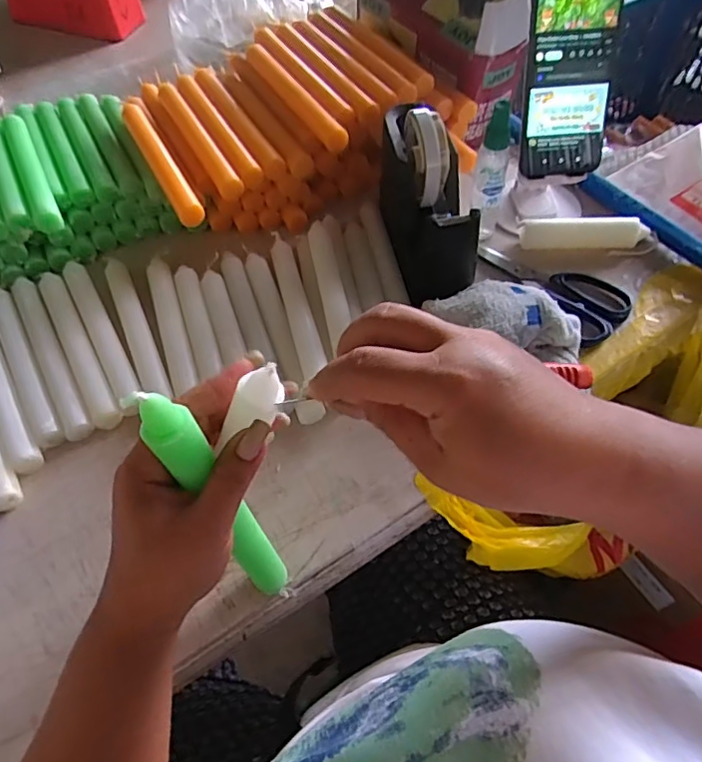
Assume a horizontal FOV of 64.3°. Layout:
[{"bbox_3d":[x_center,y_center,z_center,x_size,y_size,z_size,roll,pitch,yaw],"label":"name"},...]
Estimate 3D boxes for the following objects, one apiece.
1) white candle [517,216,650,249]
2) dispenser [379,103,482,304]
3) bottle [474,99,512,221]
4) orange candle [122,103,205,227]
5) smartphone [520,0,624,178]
[{"bbox_3d":[0.228,-0.146,0.553,0.117,0.028,0.021,2,56,4],"label":"white candle"},{"bbox_3d":[0.071,-0.167,0.502,0.069,0.114,0.182,-6,56,-2],"label":"dispenser"},{"bbox_3d":[0.131,-0.197,0.515,0.030,0.116,0.026,10,57,9],"label":"bottle"},{"bbox_3d":[-0.193,-0.223,0.563,0.022,0.027,0.209,-25,59,-14],"label":"orange candle"},{"bbox_3d":[0.190,-0.266,0.487,0.077,0.162,0.015,-6,30,-2],"label":"smartphone"}]

